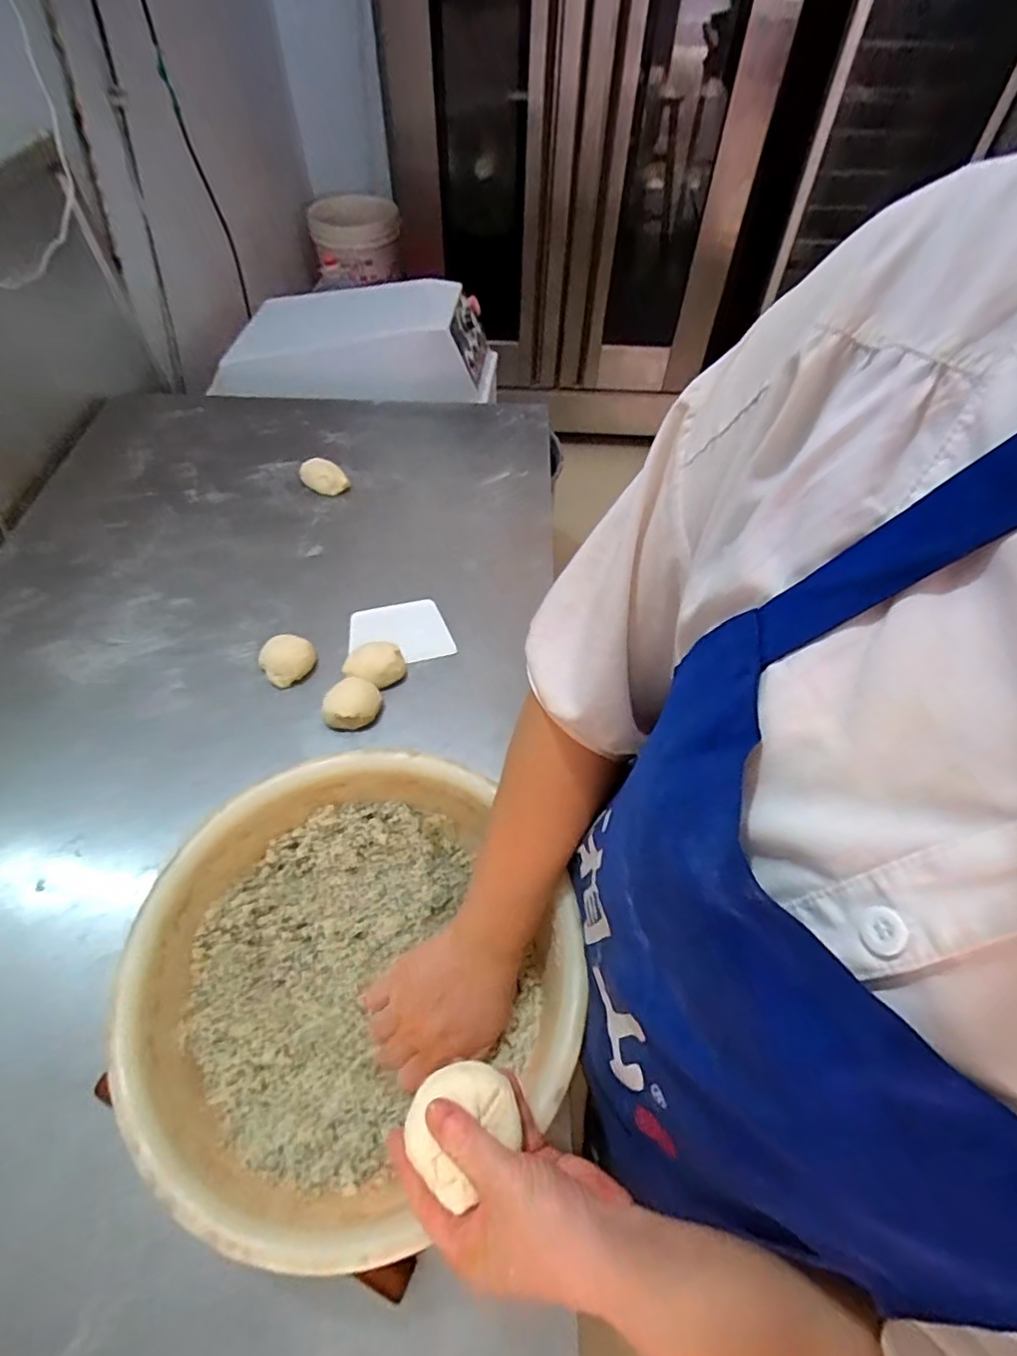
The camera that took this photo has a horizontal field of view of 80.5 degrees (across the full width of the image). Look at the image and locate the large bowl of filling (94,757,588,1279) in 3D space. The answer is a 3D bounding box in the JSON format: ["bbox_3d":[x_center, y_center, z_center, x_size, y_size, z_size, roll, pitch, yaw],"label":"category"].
[{"bbox_3d":[-0.120,0.230,0.478,0.309,0.099,0.309,0,55,-1],"label":"large bowl of filling"}]

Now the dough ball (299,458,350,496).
[{"bbox_3d":[-0.288,-0.313,0.929,0.058,0.019,0.080,-33,62,-21],"label":"dough ball"}]

